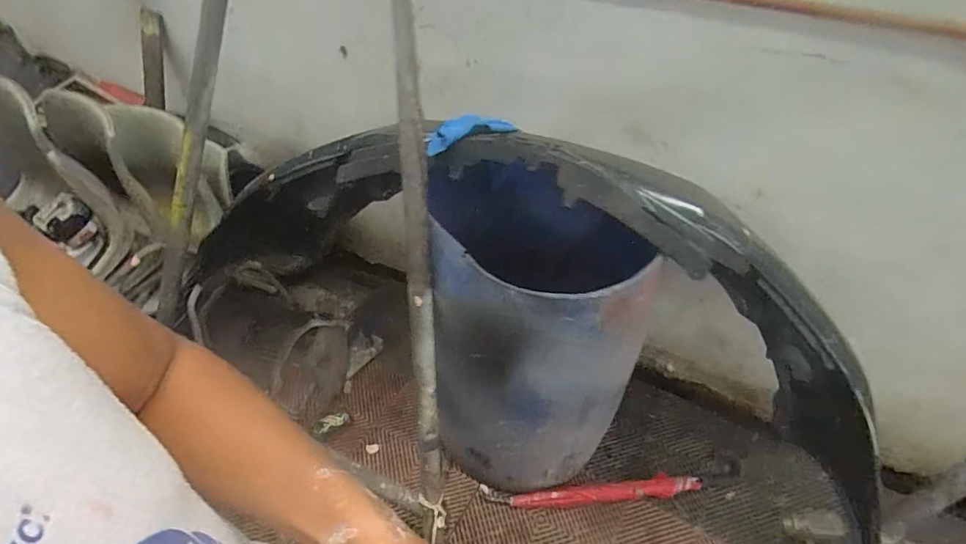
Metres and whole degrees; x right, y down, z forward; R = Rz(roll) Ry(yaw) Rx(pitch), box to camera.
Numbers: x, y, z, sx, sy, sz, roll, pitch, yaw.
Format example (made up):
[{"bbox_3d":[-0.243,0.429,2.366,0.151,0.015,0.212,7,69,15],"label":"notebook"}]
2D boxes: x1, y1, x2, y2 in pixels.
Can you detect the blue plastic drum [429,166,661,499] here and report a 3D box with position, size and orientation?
[{"bbox_3d":[0.092,0.193,1.180,0.472,0.810,0.395,-2,43,-3],"label":"blue plastic drum"}]

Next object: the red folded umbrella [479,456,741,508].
[{"bbox_3d":[0.405,0.643,1.447,0.801,0.041,0.107,-4,43,-5],"label":"red folded umbrella"}]

